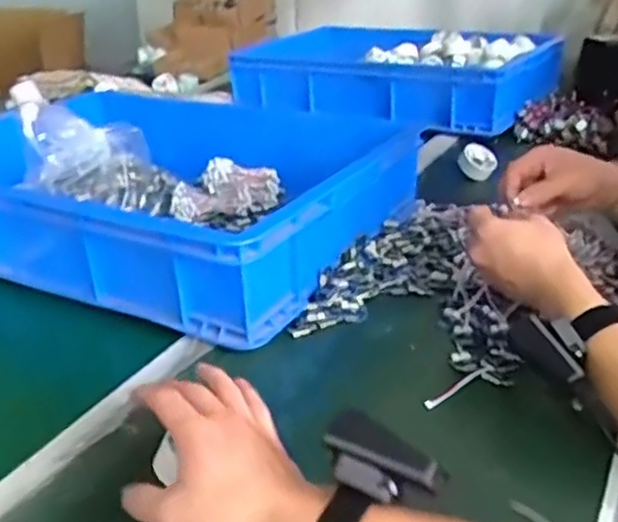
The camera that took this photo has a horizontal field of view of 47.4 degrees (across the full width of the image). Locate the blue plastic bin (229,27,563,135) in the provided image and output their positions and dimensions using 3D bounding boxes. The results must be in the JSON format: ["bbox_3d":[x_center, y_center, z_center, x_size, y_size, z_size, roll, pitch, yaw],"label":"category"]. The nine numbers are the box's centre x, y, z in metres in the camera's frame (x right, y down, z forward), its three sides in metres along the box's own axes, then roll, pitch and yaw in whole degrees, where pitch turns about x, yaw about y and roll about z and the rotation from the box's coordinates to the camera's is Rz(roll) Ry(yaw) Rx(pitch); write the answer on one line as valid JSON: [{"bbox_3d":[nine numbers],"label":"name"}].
[{"bbox_3d":[0.167,-0.387,1.454,0.616,0.124,0.363,15,31,29],"label":"blue plastic bin"}]

